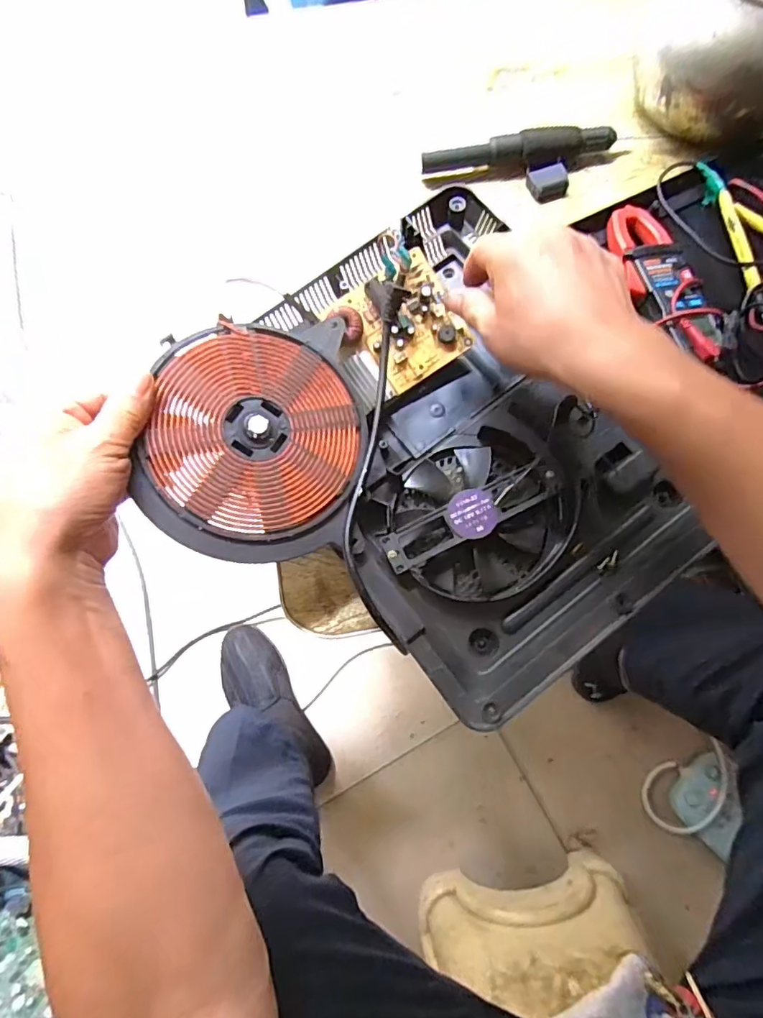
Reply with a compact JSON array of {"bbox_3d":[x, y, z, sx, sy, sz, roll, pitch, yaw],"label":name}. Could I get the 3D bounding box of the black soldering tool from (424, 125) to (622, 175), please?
[{"bbox_3d":[0.132,-0.342,0.507,0.184,0.024,0.023,-6,76,-3],"label":"black soldering tool"}]

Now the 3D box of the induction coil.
[{"bbox_3d":[-0.085,-0.049,0.366,0.147,0.010,0.163,-5,83,-17],"label":"induction coil"}]

